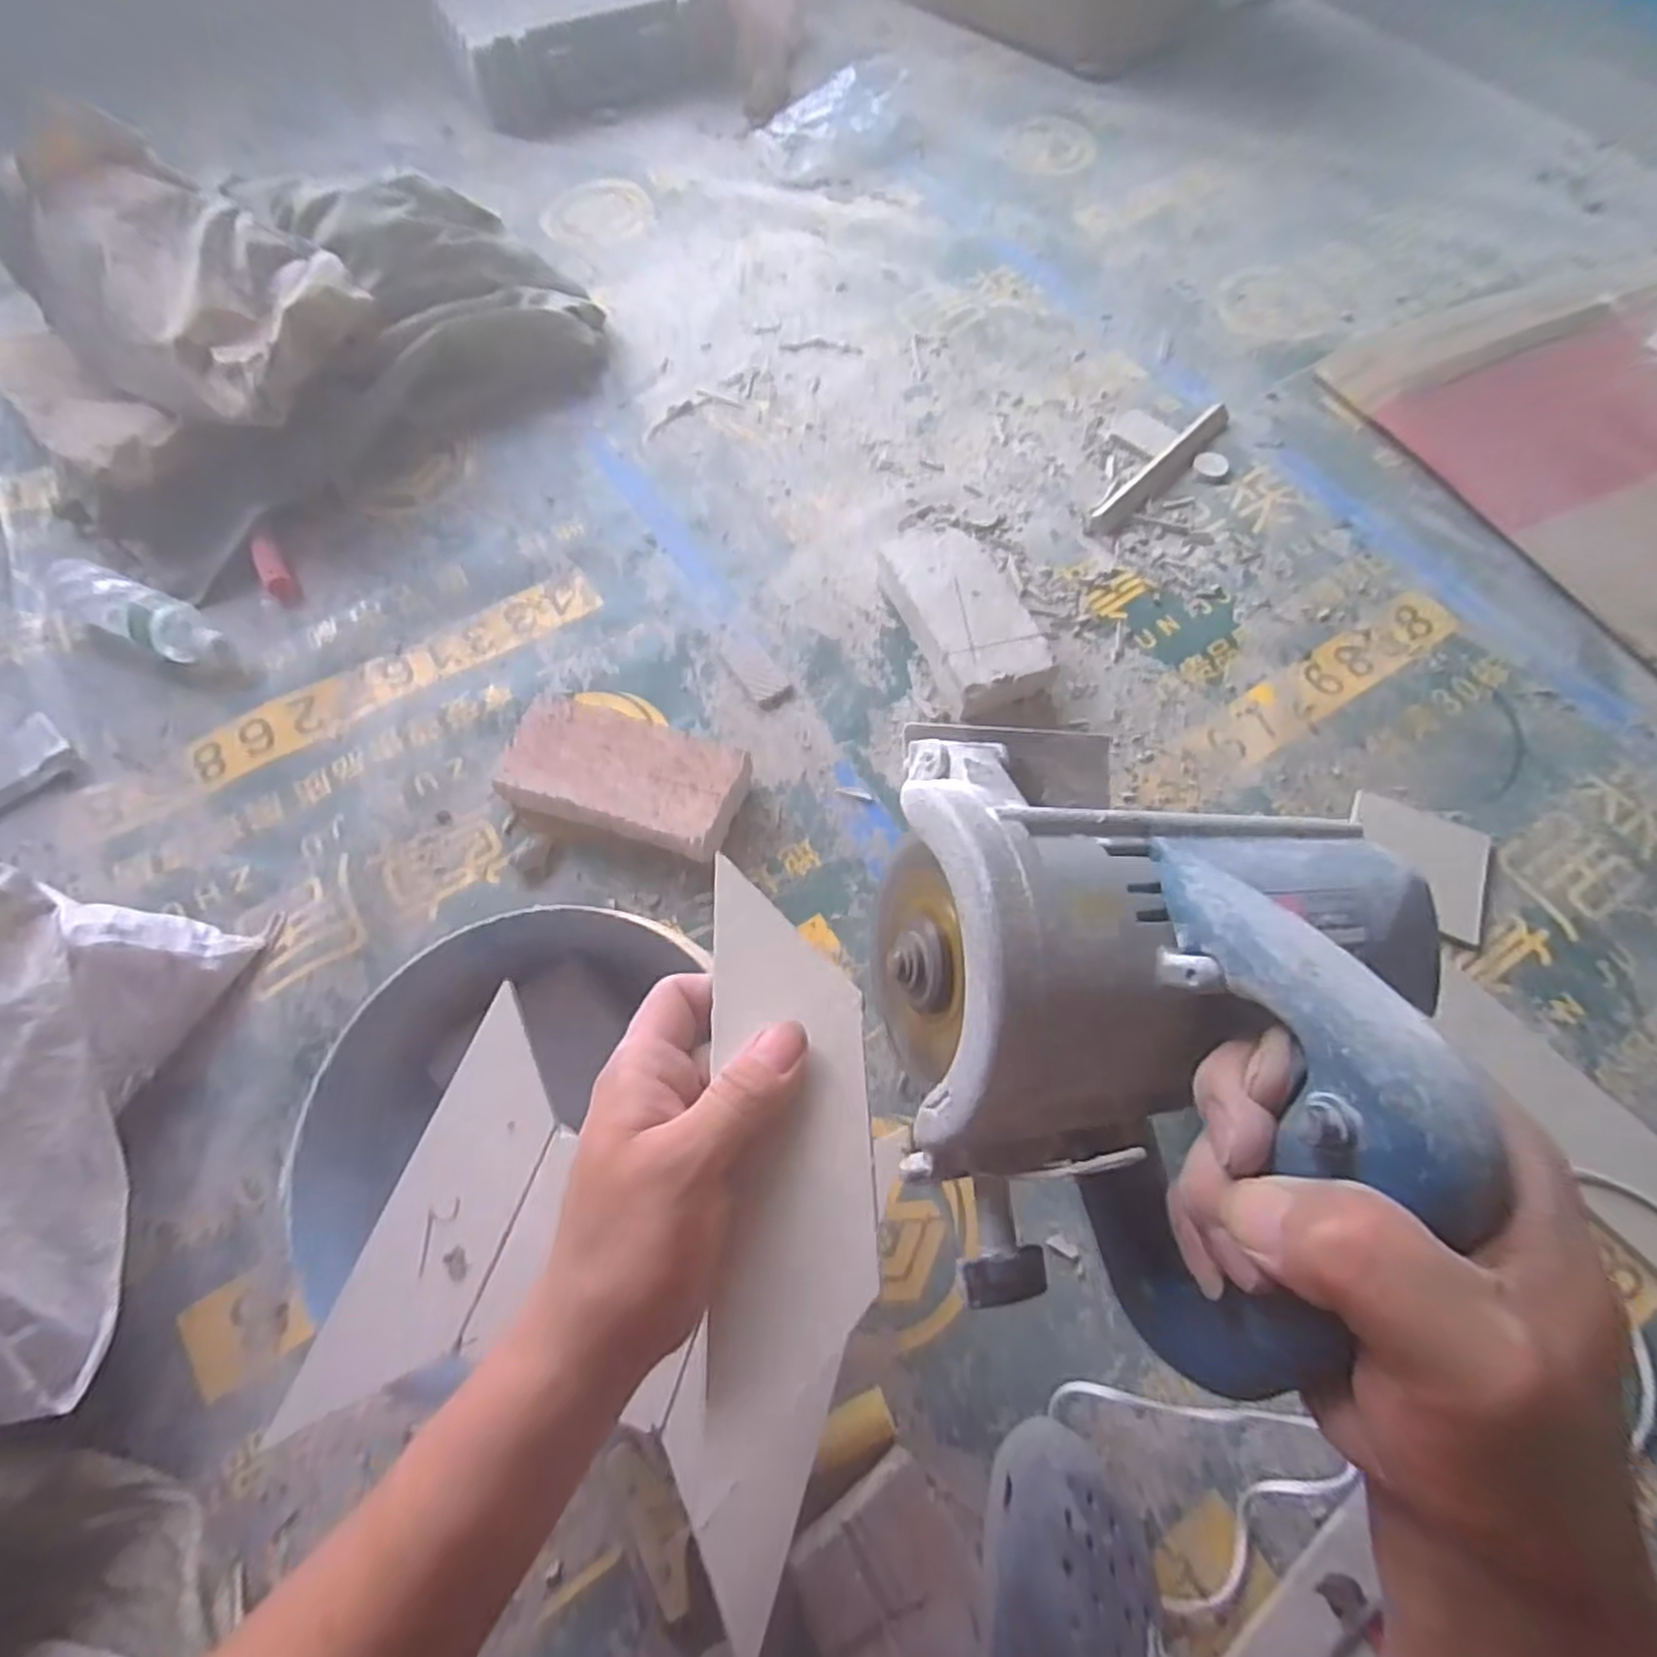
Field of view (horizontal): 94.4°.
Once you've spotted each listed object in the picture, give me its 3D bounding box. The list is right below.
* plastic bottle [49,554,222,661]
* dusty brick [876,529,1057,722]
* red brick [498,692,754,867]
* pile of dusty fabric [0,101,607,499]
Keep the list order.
[{"bbox_3d":[-0.727,-0.225,0.797,0.243,0.057,0.056,25,70,4],"label":"plastic bottle"},{"bbox_3d":[0.139,-0.222,0.800,0.111,0.055,0.226,-22,74,-12],"label":"dusty brick"},{"bbox_3d":[-0.192,-0.046,0.716,0.220,0.064,0.115,21,70,3],"label":"red brick"},{"bbox_3d":[-0.643,-0.632,0.895,0.573,0.213,0.473,-38,78,-16],"label":"pile of dusty fabric"}]

